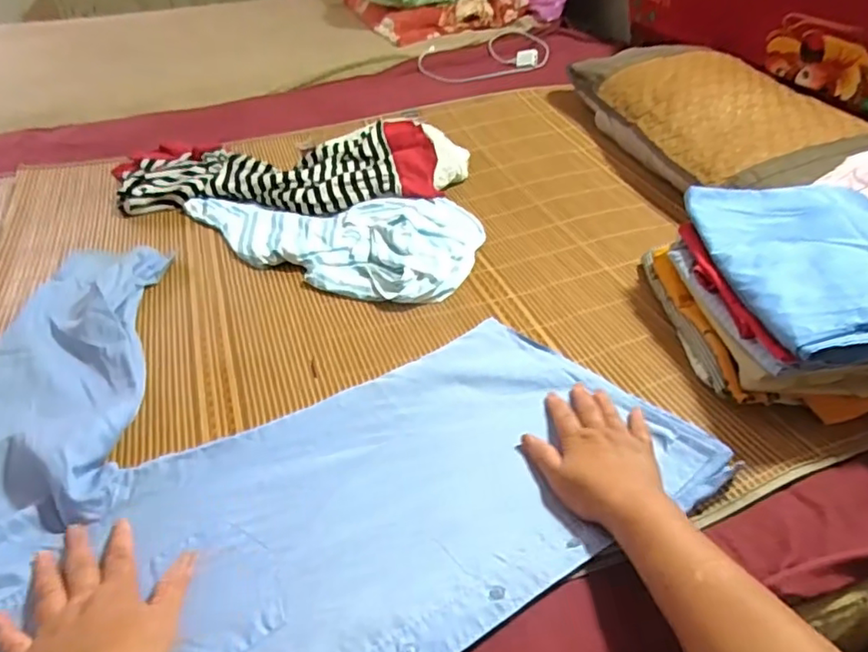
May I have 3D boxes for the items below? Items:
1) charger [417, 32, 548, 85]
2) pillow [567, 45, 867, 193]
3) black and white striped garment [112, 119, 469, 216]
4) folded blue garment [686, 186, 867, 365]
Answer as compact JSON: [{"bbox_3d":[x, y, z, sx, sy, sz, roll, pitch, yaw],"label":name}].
[{"bbox_3d":[0.128,-0.664,1.469,0.365,0.034,0.255,-18,43,-18],"label":"charger"},{"bbox_3d":[0.496,-0.354,1.058,0.321,0.122,0.516,-10,41,-10],"label":"pillow"},{"bbox_3d":[-0.237,-0.271,0.994,0.586,0.061,0.224,0,40,-1],"label":"black and white striped garment"},{"bbox_3d":[0.399,-0.069,0.621,0.191,0.055,0.274,-2,40,0],"label":"folded blue garment"}]

